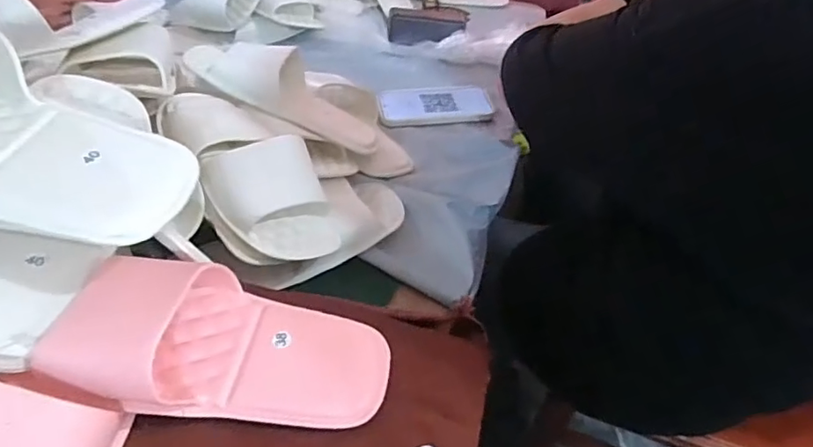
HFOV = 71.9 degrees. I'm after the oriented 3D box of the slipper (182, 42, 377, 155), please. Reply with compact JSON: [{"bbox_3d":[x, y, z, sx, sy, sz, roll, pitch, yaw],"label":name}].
[{"bbox_3d":[-0.138,-0.157,0.658,0.237,0.066,0.105,28,38,-15],"label":"slipper"}]

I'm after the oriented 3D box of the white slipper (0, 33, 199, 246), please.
[{"bbox_3d":[-0.248,-0.052,0.328,0.228,0.069,0.123,20,44,17],"label":"white slipper"}]

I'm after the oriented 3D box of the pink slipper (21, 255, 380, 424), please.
[{"bbox_3d":[-0.113,0.072,0.354,0.197,0.068,0.109,-4,41,-8],"label":"pink slipper"}]

